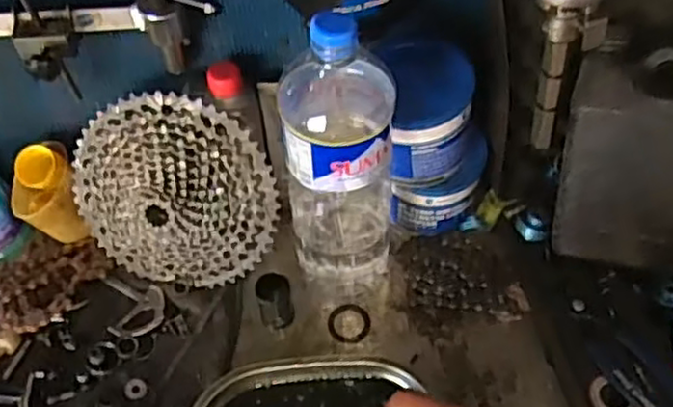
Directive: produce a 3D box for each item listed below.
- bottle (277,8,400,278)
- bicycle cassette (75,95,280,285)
[{"bbox_3d":[0.005,-0.036,0.600,0.086,0.311,0.108,3,54,5],"label":"bottle"},{"bbox_3d":[-0.157,-0.001,0.652,0.195,0.191,0.047,5,24,7],"label":"bicycle cassette"}]

